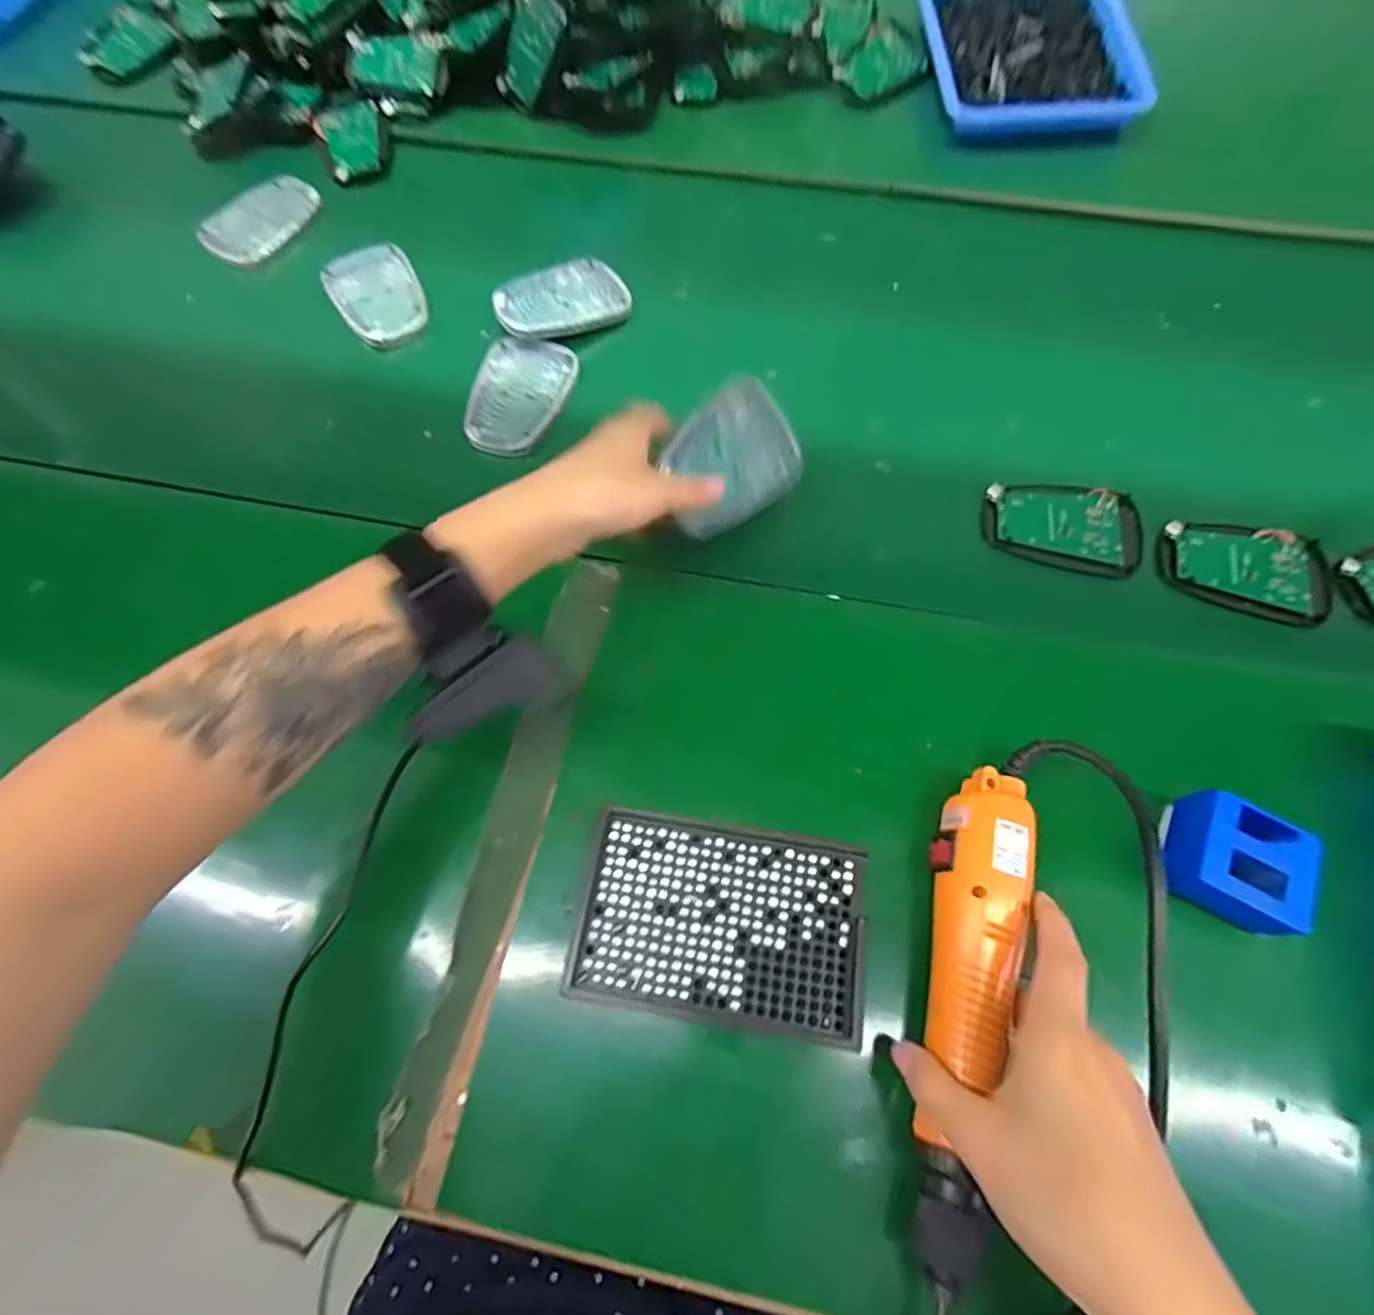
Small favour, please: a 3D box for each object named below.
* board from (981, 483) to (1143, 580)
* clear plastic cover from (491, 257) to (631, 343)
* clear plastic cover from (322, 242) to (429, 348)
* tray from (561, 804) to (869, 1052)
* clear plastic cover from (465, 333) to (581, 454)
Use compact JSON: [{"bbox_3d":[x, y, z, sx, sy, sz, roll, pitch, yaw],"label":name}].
[{"bbox_3d":[0.246,-0.089,0.433,0.099,0.008,0.064,18,66,9],"label":"board"},{"bbox_3d":[-0.100,-0.281,0.516,0.099,0.016,0.072,-24,68,-9],"label":"clear plastic cover"},{"bbox_3d":[-0.249,-0.292,0.532,0.065,0.014,0.109,-27,69,-10],"label":"clear plastic cover"},{"bbox_3d":[0.018,0.127,0.321,0.135,0.009,0.088,8,65,5],"label":"tray"},{"bbox_3d":[-0.123,-0.192,0.484,0.068,0.010,0.105,11,67,6],"label":"clear plastic cover"}]

